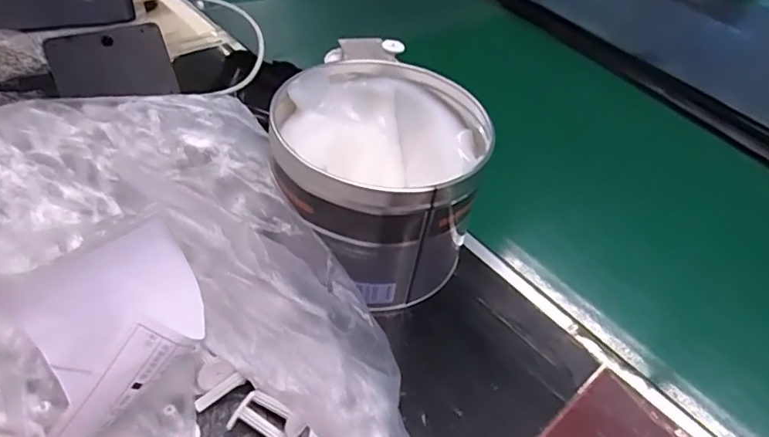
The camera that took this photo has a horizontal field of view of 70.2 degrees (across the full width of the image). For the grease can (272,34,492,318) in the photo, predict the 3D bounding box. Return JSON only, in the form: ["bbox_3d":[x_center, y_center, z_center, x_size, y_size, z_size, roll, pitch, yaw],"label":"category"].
[{"bbox_3d":[-0.005,-0.020,0.349,0.121,0.105,0.125,6,44,-5],"label":"grease can"}]

